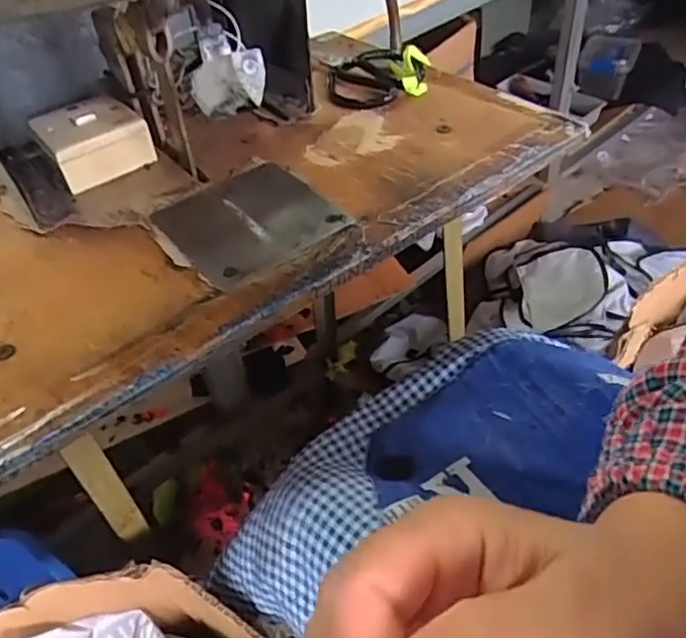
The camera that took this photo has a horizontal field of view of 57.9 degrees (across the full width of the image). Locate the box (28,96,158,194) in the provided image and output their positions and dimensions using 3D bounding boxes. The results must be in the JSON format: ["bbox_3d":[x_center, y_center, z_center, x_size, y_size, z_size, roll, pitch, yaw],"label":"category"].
[{"bbox_3d":[-0.233,-0.169,0.583,0.087,0.042,0.091,-30,50,-21],"label":"box"}]

